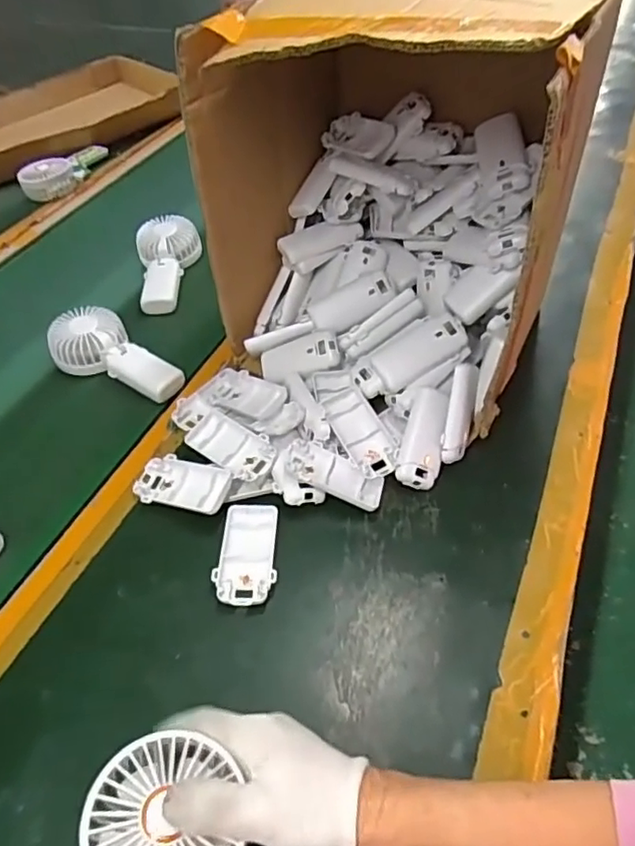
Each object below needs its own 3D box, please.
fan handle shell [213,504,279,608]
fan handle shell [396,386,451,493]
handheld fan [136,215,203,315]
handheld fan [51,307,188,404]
[{"bbox_3d":[-0.060,0.115,0.530,0.050,0.018,0.097,1,47,6],"label":"fan handle shell"},{"bbox_3d":[0.100,0.014,0.572,0.036,0.018,0.094,10,84,15],"label":"fan handle shell"},{"bbox_3d":[-0.202,-0.219,0.828,0.085,0.050,0.171,-10,47,-4],"label":"handheld fan"},{"bbox_3d":[-0.236,-0.080,0.699,0.179,0.040,0.094,30,56,28],"label":"handheld fan"}]

